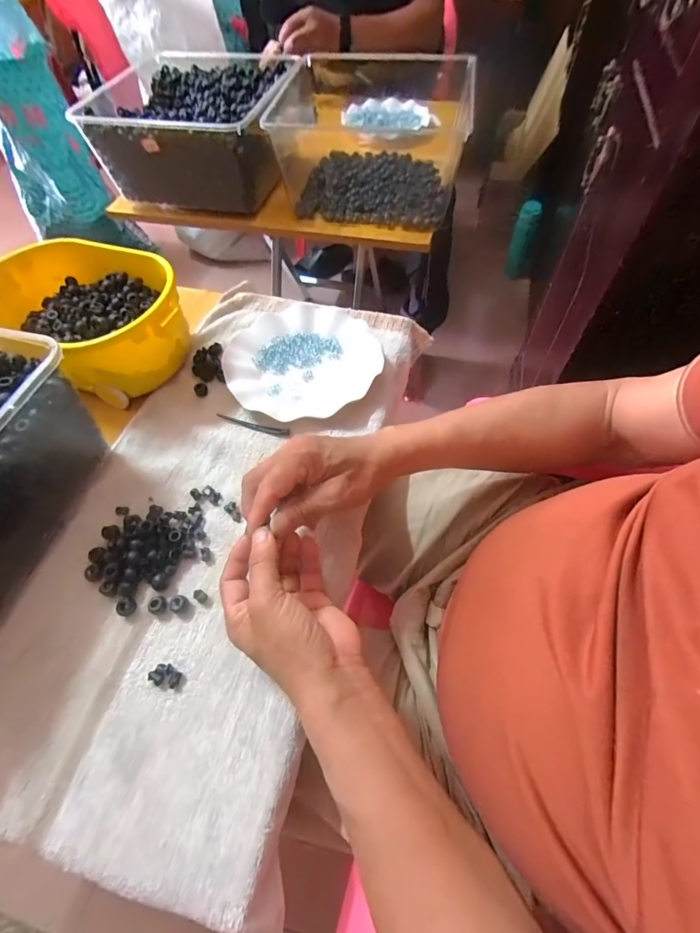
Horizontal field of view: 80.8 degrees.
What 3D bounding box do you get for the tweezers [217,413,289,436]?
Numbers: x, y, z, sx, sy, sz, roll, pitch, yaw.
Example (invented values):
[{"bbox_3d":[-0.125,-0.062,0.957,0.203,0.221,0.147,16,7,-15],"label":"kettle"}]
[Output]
[{"bbox_3d":[-0.111,-0.048,0.468,0.091,0.007,0.010,17,60,13],"label":"tweezers"}]

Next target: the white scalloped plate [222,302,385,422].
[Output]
[{"bbox_3d":[-0.059,-0.135,0.508,0.181,0.023,0.192,-1,58,2],"label":"white scalloped plate"}]

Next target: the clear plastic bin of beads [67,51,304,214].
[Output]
[{"bbox_3d":[-0.245,-0.590,0.734,0.311,0.135,0.297,12,59,10],"label":"clear plastic bin of beads"}]

